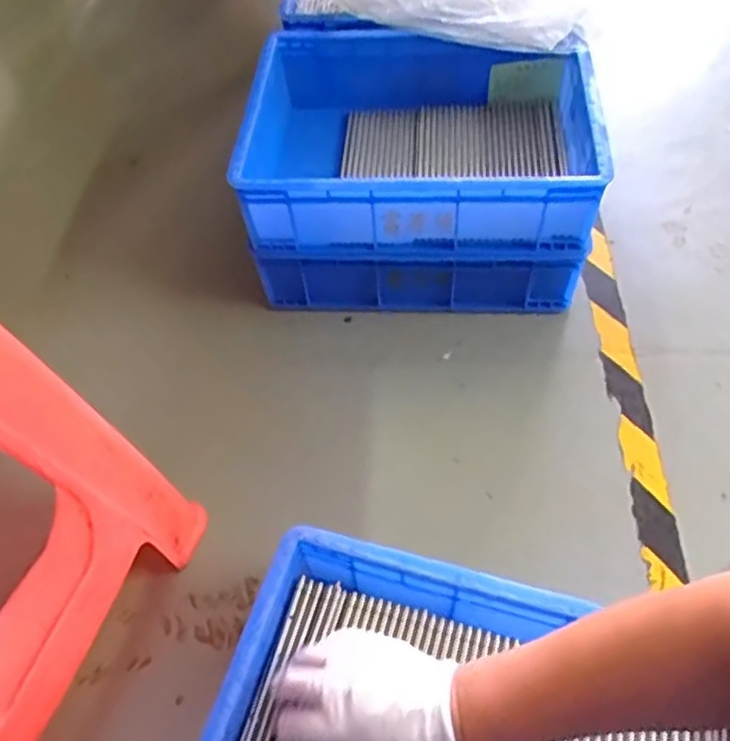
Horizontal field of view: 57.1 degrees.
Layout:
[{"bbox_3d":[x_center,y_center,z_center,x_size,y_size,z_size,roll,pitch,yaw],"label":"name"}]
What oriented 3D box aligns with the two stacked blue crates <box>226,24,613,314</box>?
[{"bbox_3d":[0.071,-0.254,0.859,0.404,0.224,0.292,3,56,7],"label":"two stacked blue crates"}]

